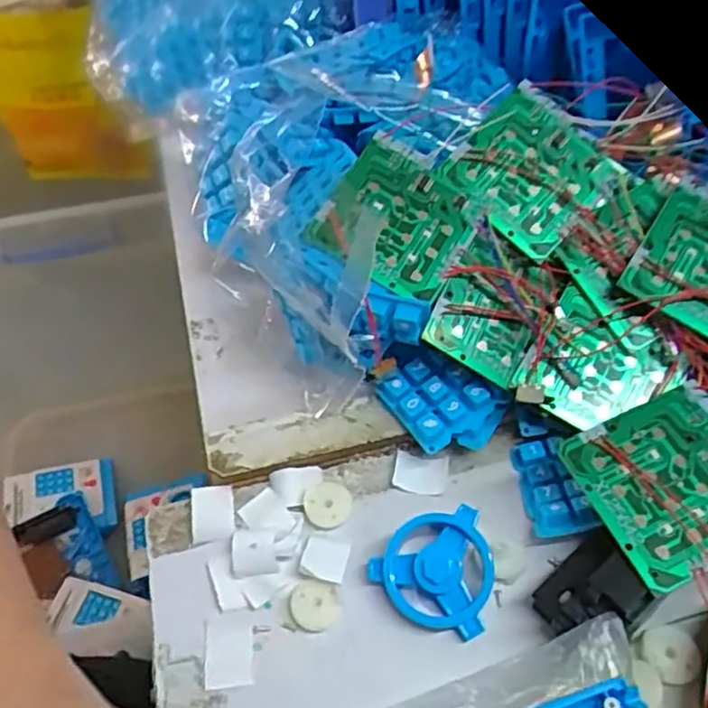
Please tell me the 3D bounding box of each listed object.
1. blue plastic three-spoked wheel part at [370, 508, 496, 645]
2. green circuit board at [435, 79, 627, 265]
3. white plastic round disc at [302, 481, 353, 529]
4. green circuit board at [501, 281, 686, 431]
[{"bbox_3d":[0.036,0.093,0.305,0.053,0.012,0.053,14,77,11],"label":"blue plastic three-spoked wheel part"},{"bbox_3d":[0.094,-0.096,0.357,0.072,0.009,0.075,41,80,7],"label":"green circuit board"},{"bbox_3d":[-0.013,0.073,0.334,0.023,0.004,0.023,-1,50,2],"label":"white plastic round disc"},{"bbox_3d":[0.118,0.007,0.334,0.064,0.009,0.061,36,78,9],"label":"green circuit board"}]

